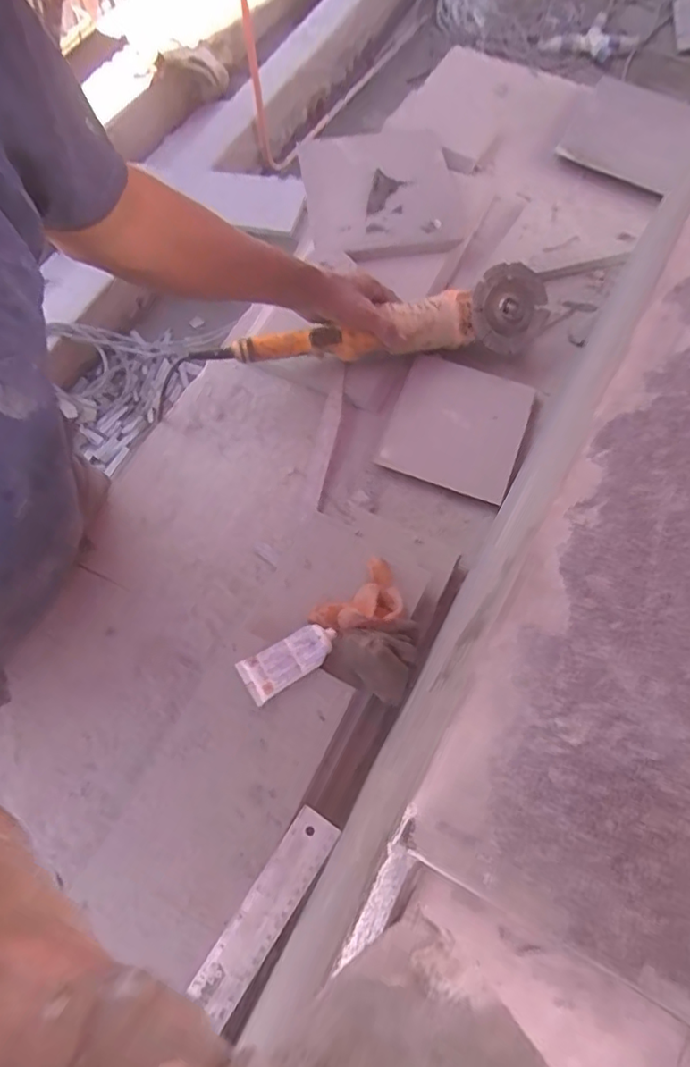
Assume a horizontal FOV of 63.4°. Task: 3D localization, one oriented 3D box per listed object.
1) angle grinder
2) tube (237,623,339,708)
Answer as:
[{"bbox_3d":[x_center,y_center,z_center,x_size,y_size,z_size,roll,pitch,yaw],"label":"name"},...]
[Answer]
[{"bbox_3d":[0.063,-0.258,0.710,0.403,0.070,0.085,-13,70,-7],"label":"angle grinder"},{"bbox_3d":[-0.053,0.120,0.535,0.095,0.013,0.042,-30,72,-9],"label":"tube"}]

